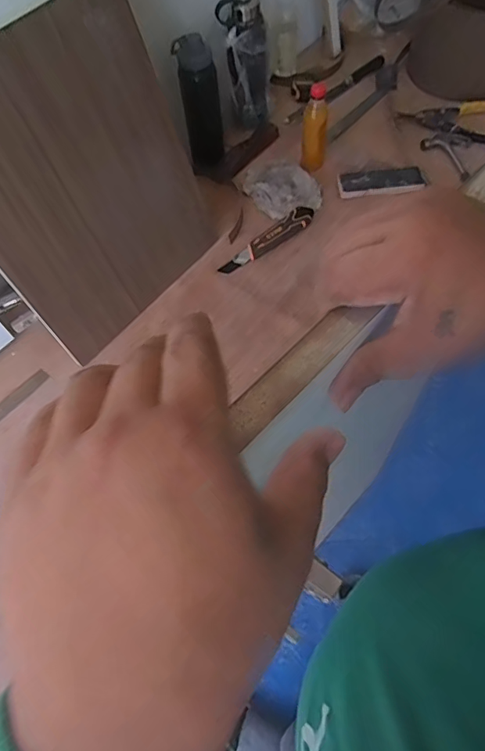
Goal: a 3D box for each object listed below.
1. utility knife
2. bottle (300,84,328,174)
[{"bbox_3d":[0.057,-0.278,1.021,0.235,0.025,0.047,-40,68,-15],"label":"utility knife"},{"bbox_3d":[0.154,-0.520,1.057,0.052,0.173,0.063,6,64,6],"label":"bottle"}]

